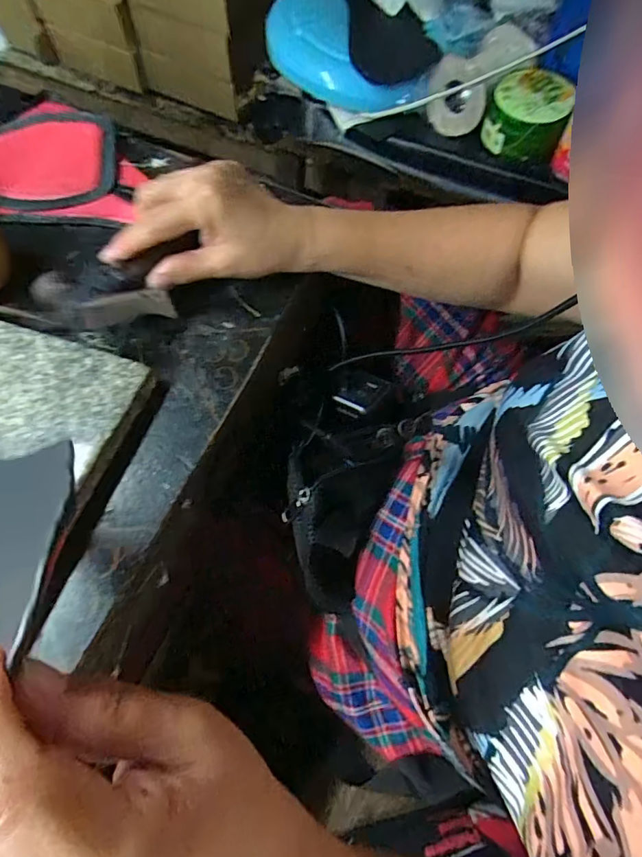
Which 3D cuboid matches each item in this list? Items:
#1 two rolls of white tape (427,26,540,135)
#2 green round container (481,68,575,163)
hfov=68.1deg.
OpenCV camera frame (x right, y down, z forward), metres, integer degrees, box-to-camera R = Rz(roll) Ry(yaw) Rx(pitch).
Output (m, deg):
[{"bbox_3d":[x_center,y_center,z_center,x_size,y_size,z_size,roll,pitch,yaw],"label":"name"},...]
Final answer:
[{"bbox_3d":[0.202,-0.443,0.610,0.124,0.078,0.076,-39,72,-19],"label":"two rolls of white tape"},{"bbox_3d":[0.255,-0.388,0.593,0.090,0.064,0.084,17,64,5],"label":"green round container"}]

